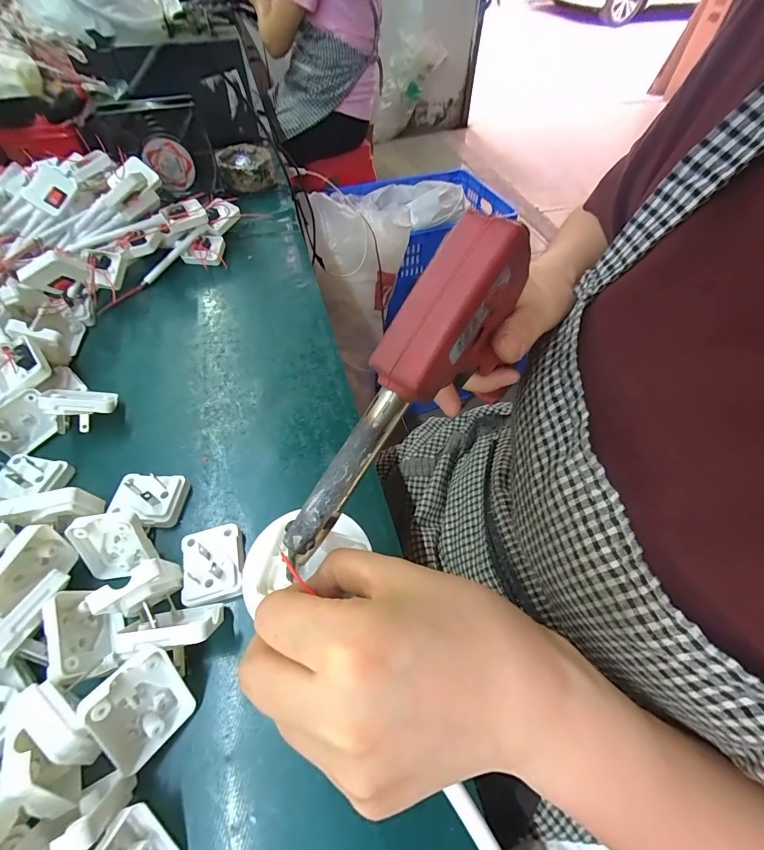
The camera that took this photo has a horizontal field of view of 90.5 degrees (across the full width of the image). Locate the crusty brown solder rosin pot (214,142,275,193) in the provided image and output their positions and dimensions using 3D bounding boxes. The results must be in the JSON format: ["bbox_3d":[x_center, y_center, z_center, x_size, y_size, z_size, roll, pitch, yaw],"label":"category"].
[{"bbox_3d":[-0.211,-0.396,0.590,0.078,0.050,0.078,0,53,0],"label":"crusty brown solder rosin pot"}]

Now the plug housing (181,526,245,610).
[{"bbox_3d":[-0.112,0.092,0.252,0.037,0.014,0.048,-12,54,-10],"label":"plug housing"}]

